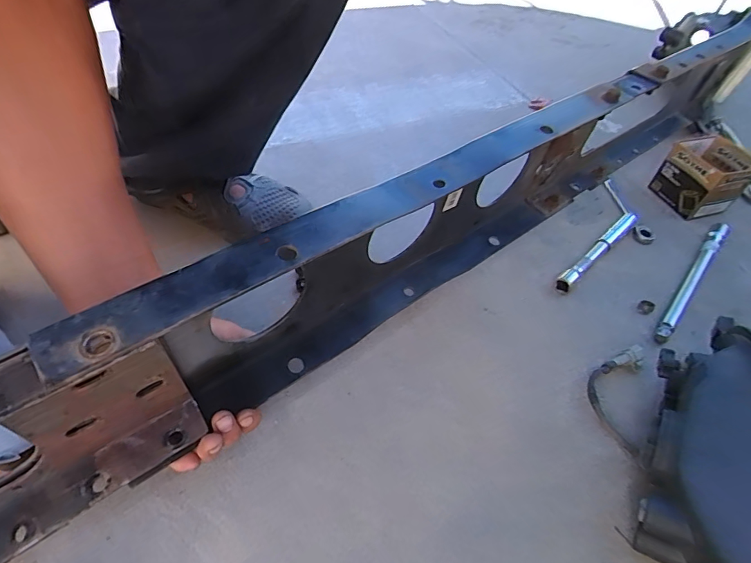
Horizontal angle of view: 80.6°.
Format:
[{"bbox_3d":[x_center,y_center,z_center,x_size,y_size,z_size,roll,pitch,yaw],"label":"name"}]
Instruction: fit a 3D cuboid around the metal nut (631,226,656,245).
[{"bbox_3d":[0.354,-0.062,0.584,0.029,0.015,0.023,33,55,20],"label":"metal nut"}]

